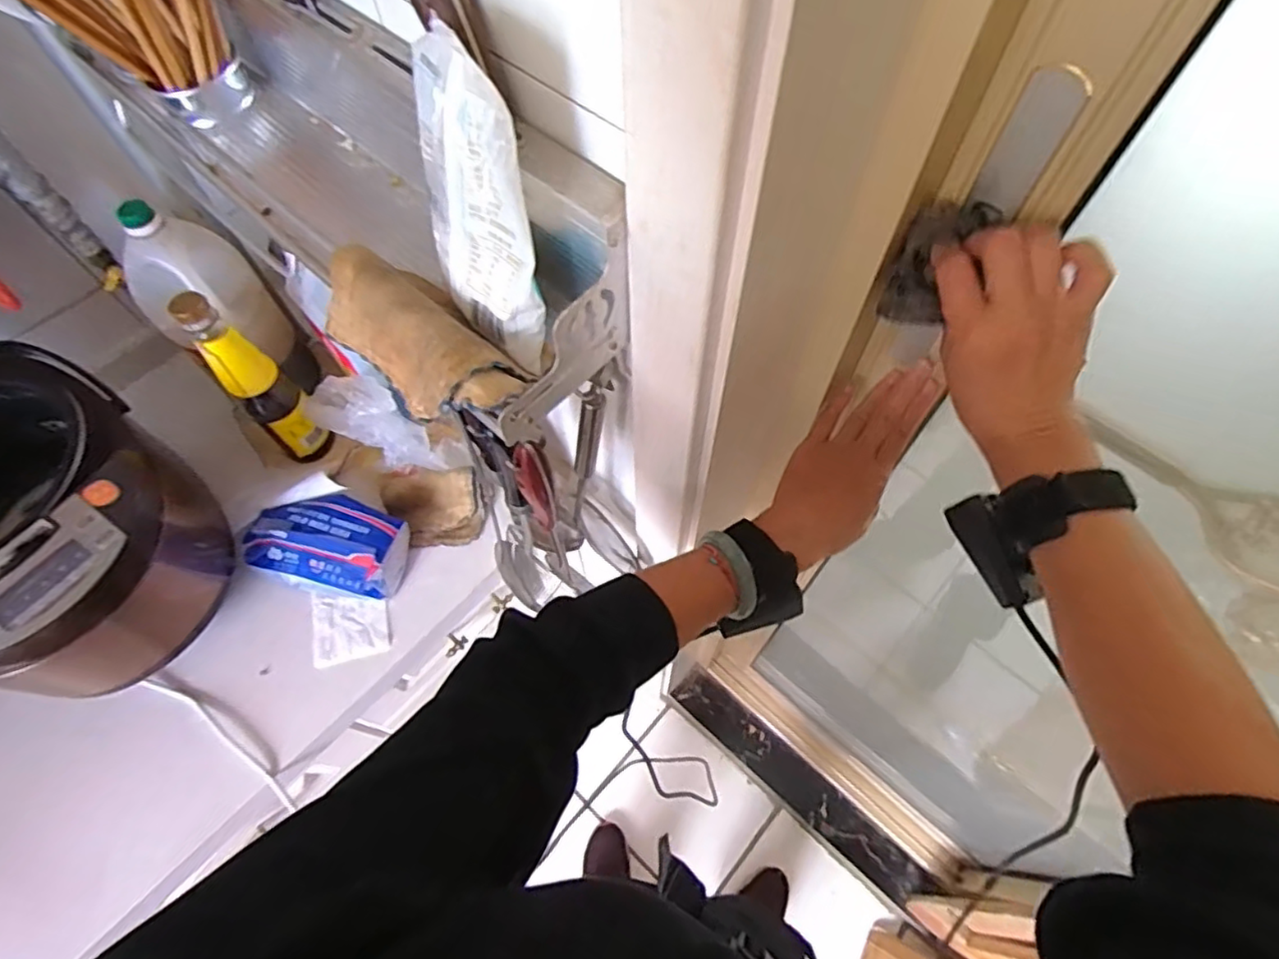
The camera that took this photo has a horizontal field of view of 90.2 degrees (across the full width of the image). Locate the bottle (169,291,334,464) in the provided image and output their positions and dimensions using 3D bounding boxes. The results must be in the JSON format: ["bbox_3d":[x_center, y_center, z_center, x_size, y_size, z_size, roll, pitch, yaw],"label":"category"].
[{"bbox_3d":[-0.432,-0.107,0.724,0.058,0.259,0.063,-42,70,-19],"label":"bottle"}]

